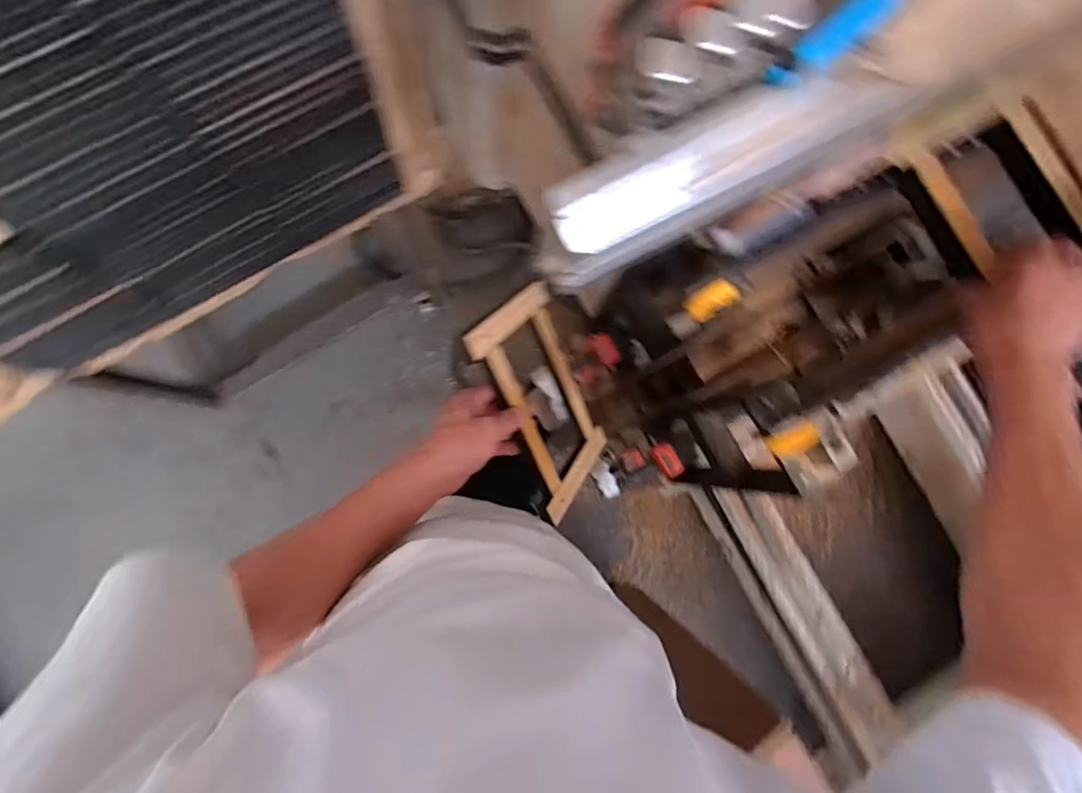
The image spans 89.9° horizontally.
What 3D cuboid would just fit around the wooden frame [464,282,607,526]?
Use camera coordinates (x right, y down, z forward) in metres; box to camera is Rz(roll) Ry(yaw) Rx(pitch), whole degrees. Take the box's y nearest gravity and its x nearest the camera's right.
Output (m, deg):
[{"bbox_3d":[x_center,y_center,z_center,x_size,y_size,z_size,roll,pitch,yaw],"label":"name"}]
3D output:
[{"bbox_3d":[0.009,0.002,0.620,0.018,0.162,0.234,-10,115,32],"label":"wooden frame"}]

